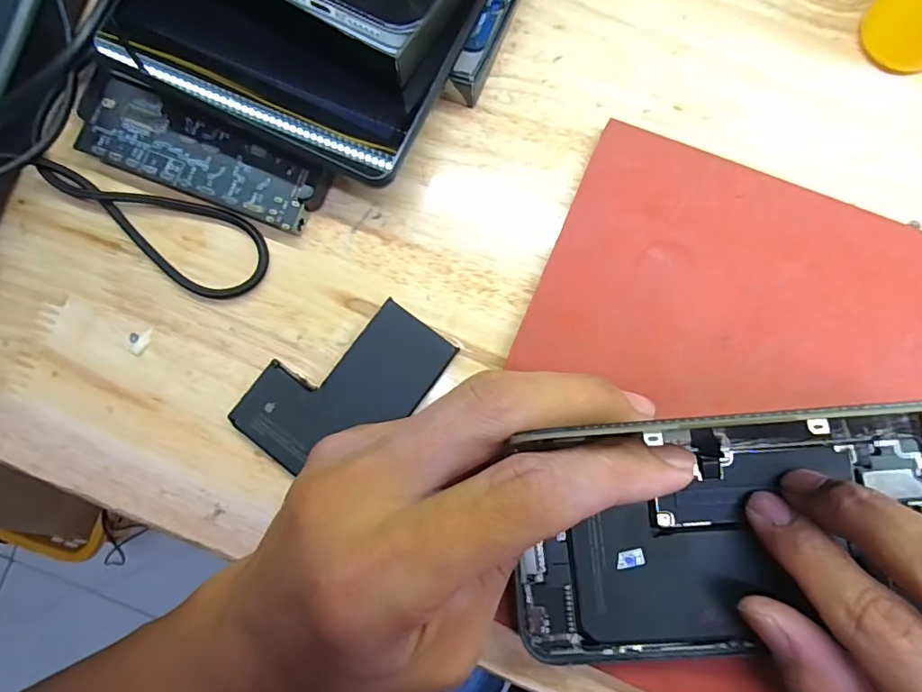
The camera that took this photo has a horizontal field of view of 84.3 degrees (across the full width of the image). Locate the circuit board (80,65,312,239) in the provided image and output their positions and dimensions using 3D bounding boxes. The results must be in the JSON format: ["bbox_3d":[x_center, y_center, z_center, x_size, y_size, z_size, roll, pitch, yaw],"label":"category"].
[{"bbox_3d":[-0.107,-0.078,0.208,0.099,0.012,0.033,22,85,5],"label":"circuit board"}]

